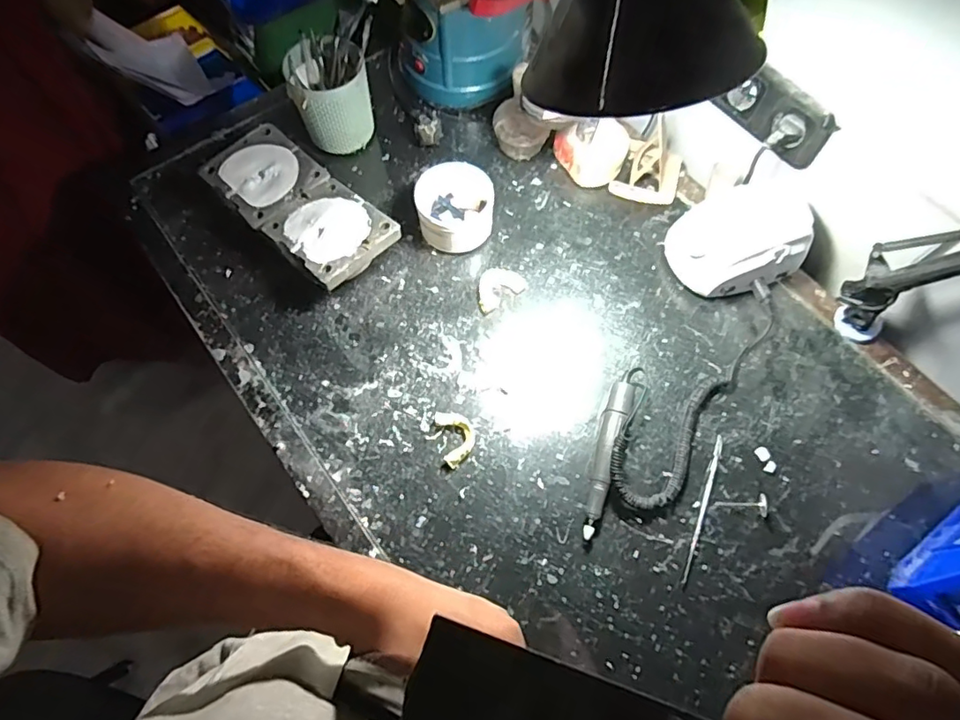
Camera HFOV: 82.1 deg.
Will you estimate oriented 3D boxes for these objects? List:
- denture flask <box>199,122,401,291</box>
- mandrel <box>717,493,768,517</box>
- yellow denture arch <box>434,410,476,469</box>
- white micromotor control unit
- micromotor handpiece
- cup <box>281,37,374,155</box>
[{"bbox_3d":[-0.226,-0.192,0.687,0.255,0.055,0.114,40,73,15],"label":"denture flask"},{"bbox_3d":[0.272,0.151,0.566,0.050,0.017,0.021,-6,70,-2],"label":"mandrel"},{"bbox_3d":[-0.025,0.082,0.595,0.037,0.007,0.061,-13,68,-6],"label":"yellow denture arch"},{"bbox_3d":[0.304,-0.143,0.659,0.150,0.072,0.119,-10,68,-4],"label":"white micromotor control unit"},{"bbox_3d":[0.131,0.102,0.581,0.025,0.031,0.166,18,69,7],"label":"micromotor handpiece"},{"bbox_3d":[-0.190,-0.340,0.719,0.095,0.115,0.098,0,67,0],"label":"cup"}]

